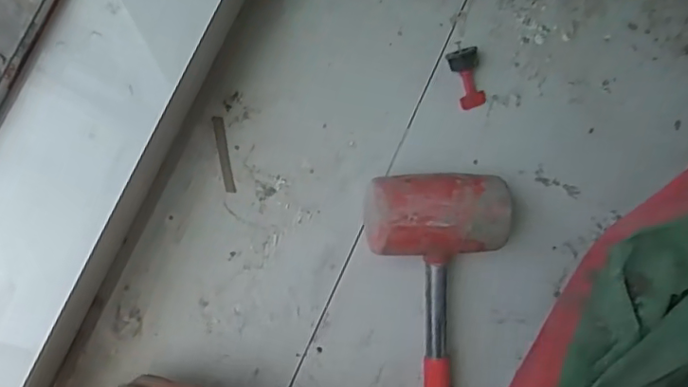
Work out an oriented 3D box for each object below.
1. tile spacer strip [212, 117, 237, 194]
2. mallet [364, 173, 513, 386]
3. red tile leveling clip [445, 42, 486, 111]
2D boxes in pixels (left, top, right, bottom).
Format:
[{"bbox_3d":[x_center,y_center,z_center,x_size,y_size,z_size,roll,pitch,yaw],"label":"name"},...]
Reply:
[{"bbox_3d":[-0.109,-0.036,0.512,0.009,0.004,0.070,-11,89,-10],"label":"tile spacer strip"},{"bbox_3d":[0.083,0.127,0.500,0.125,0.075,0.285,-2,87,-9],"label":"mallet"},{"bbox_3d":[0.120,-0.114,0.545,0.028,0.025,0.063,-22,106,-10],"label":"red tile leveling clip"}]

